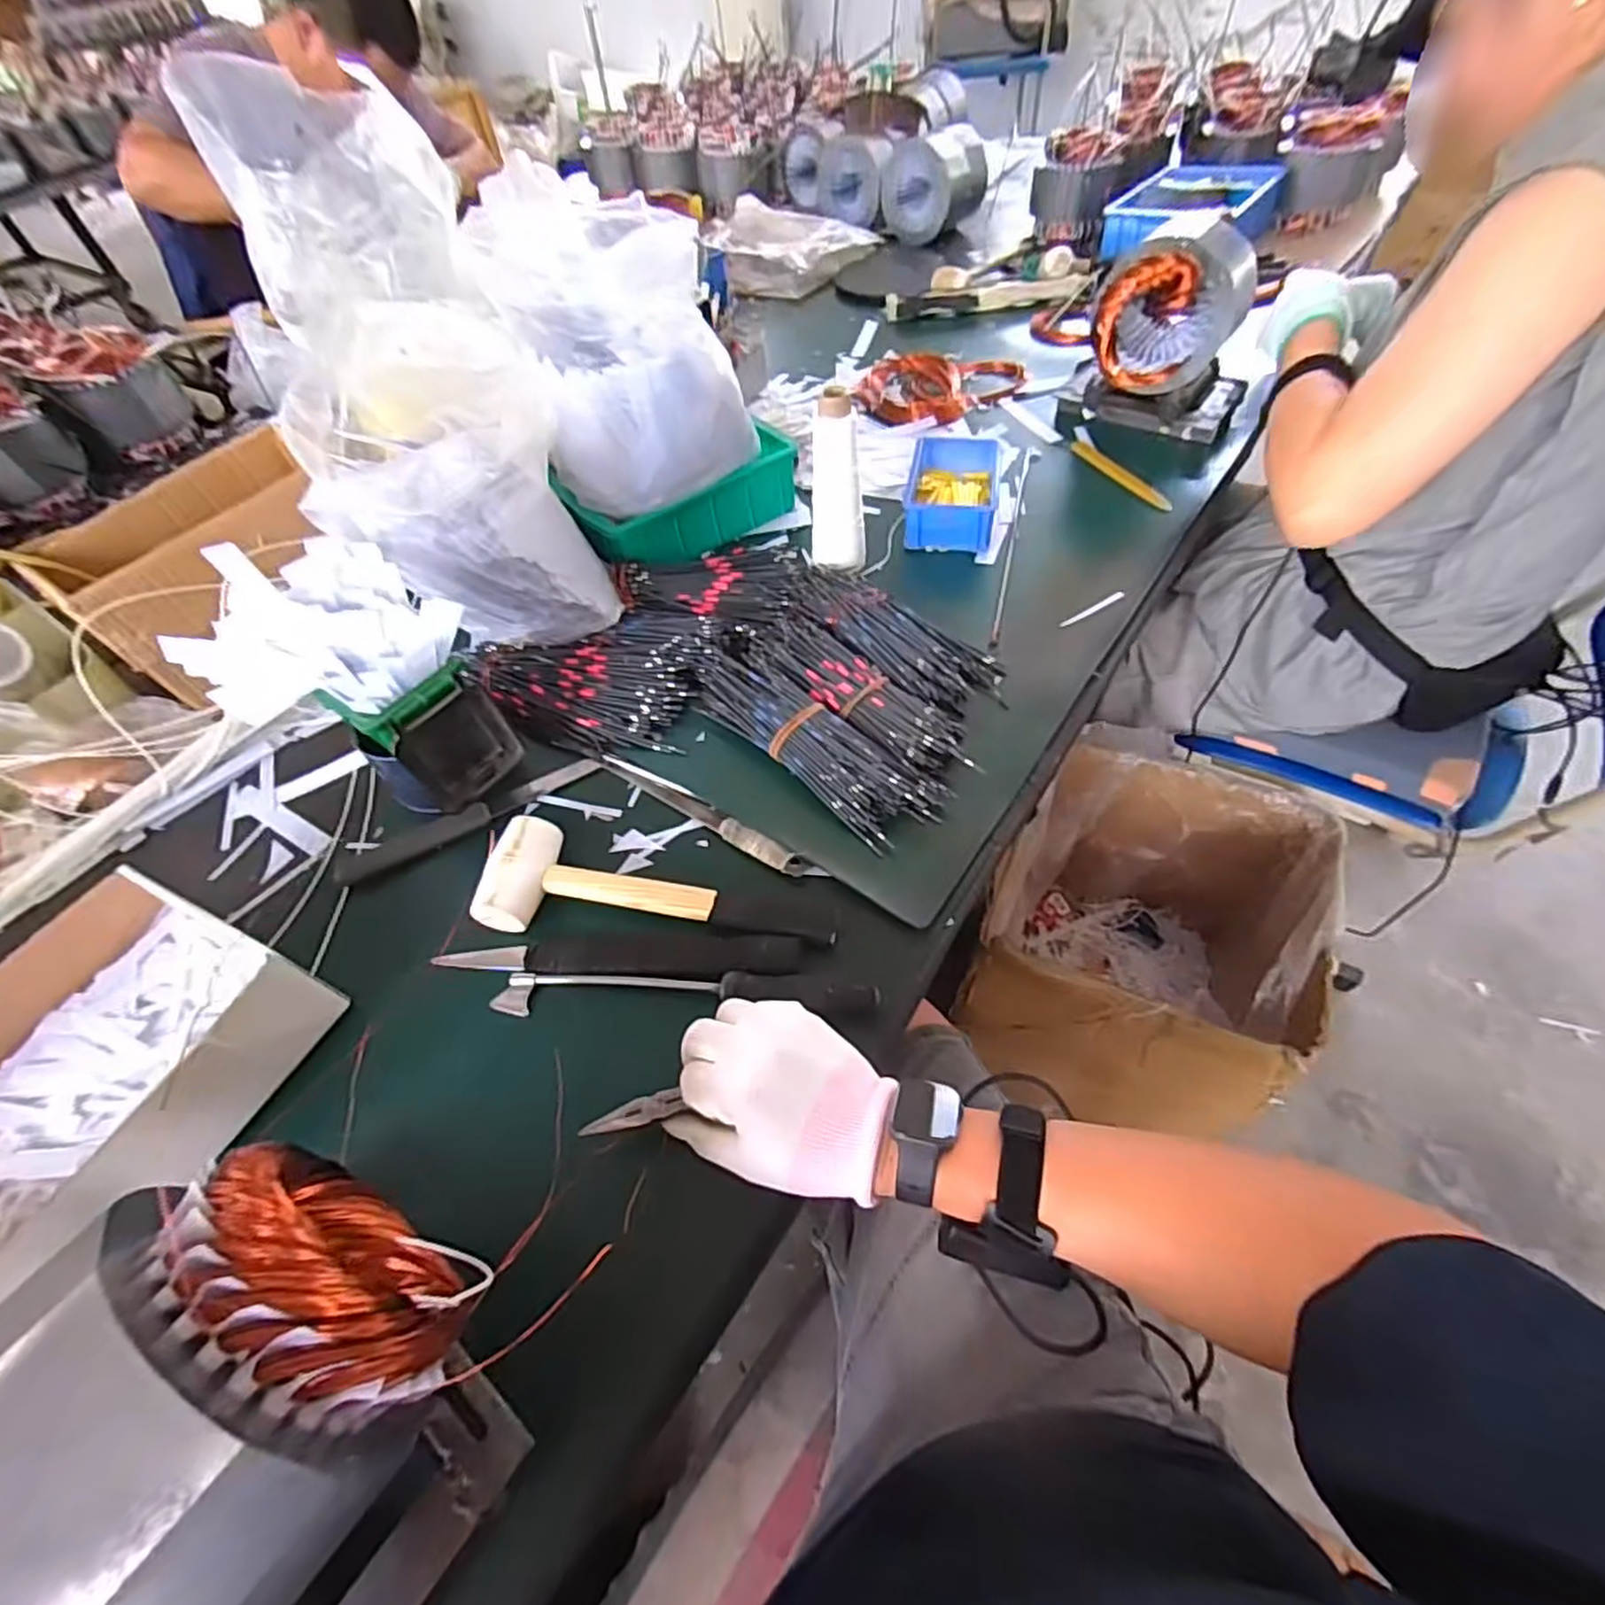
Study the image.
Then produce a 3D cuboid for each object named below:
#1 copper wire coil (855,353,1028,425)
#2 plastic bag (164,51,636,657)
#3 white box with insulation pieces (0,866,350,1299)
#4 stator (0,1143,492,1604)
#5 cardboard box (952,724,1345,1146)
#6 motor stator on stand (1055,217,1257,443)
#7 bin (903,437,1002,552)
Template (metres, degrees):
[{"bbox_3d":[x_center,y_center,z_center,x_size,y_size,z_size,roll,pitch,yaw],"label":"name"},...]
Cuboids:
[{"bbox_3d":[0.179,-0.583,0.979,0.205,0.026,0.171,-32,57,-17],"label":"copper wire coil"},{"bbox_3d":[-0.361,-0.397,0.638,0.193,0.163,0.523,-23,81,-12],"label":"plastic bag"},{"bbox_3d":[-0.450,0.189,0.432,0.196,0.082,0.257,16,57,16],"label":"white box with insulation pieces"},{"bbox_3d":[-0.227,0.235,0.263,0.122,0.123,0.155,23,59,21],"label":"stator"},{"bbox_3d":[0.458,0.188,0.979,0.352,0.337,0.410,24,59,21],"label":"cardboard box"},{"bbox_3d":[0.427,-0.547,0.817,0.194,0.175,0.117,19,57,18],"label":"motor stator on stand"},{"bbox_3d":[0.170,-0.354,0.789,0.097,0.044,0.174,8,55,11],"label":"bin"}]

